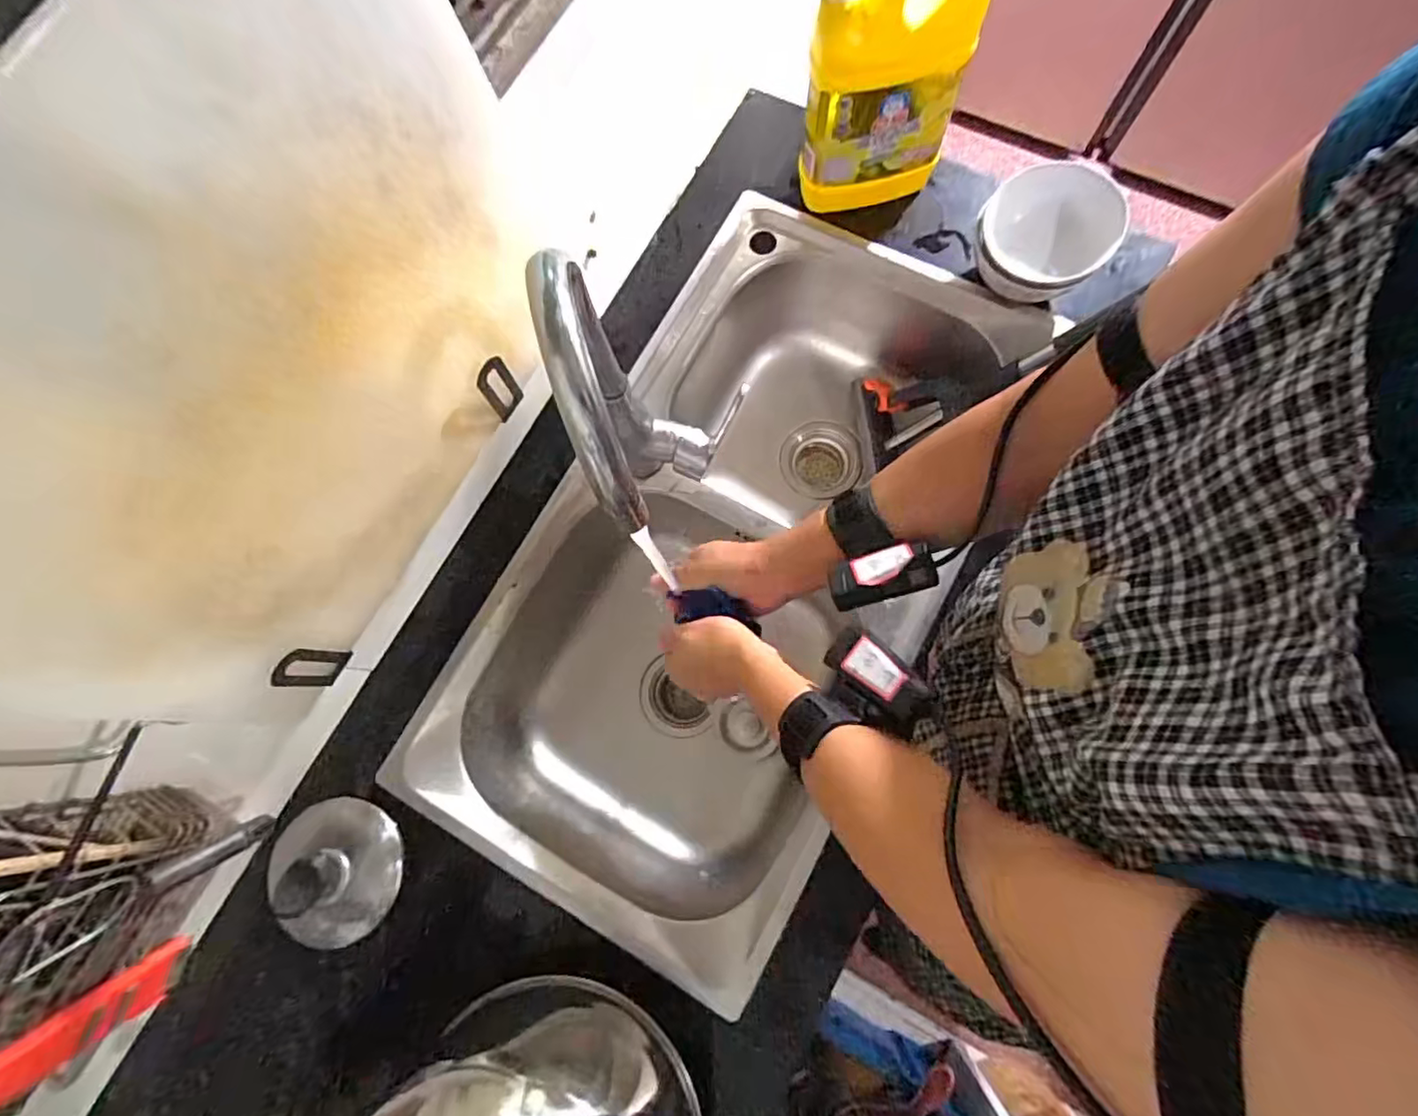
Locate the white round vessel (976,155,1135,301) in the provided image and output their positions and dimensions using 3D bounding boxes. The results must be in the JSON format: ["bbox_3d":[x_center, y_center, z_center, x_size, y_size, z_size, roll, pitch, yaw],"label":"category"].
[{"bbox_3d":[0.327,-0.316,0.602,0.120,0.064,0.134,35,79,10],"label":"white round vessel"}]

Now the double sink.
[{"bbox_3d":[0.024,0.007,0.704,0.382,0.234,0.734,26,78,8],"label":"double sink"}]

